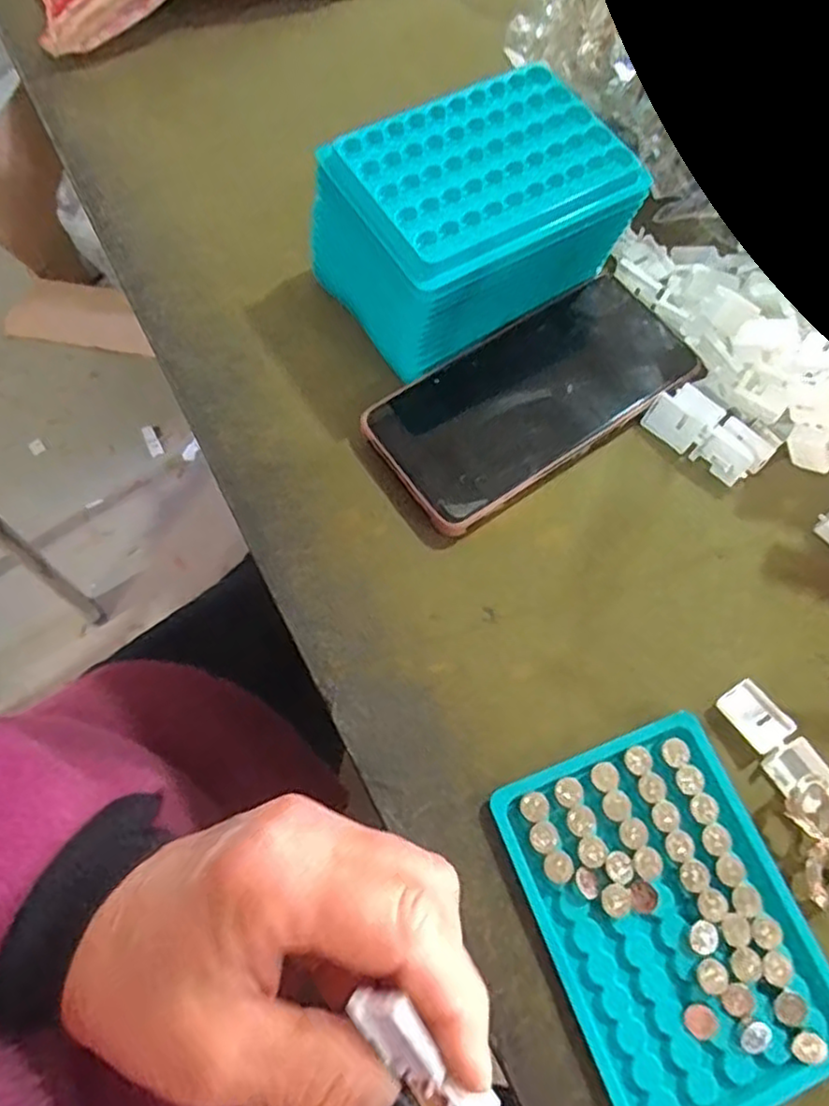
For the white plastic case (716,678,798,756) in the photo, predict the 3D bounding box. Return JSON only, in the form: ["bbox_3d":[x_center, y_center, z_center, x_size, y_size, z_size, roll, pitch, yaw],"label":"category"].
[{"bbox_3d":[0.145,0.070,0.294,0.020,0.009,0.027,-32,73,-14],"label":"white plastic case"}]

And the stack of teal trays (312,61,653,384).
[{"bbox_3d":[0.027,-0.159,0.341,0.143,0.075,0.090,-29,72,-13],"label":"stack of teal trays"}]

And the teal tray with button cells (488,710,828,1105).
[{"bbox_3d":[0.097,0.138,0.263,0.094,0.009,0.130,-20,71,-10],"label":"teal tray with button cells"}]

